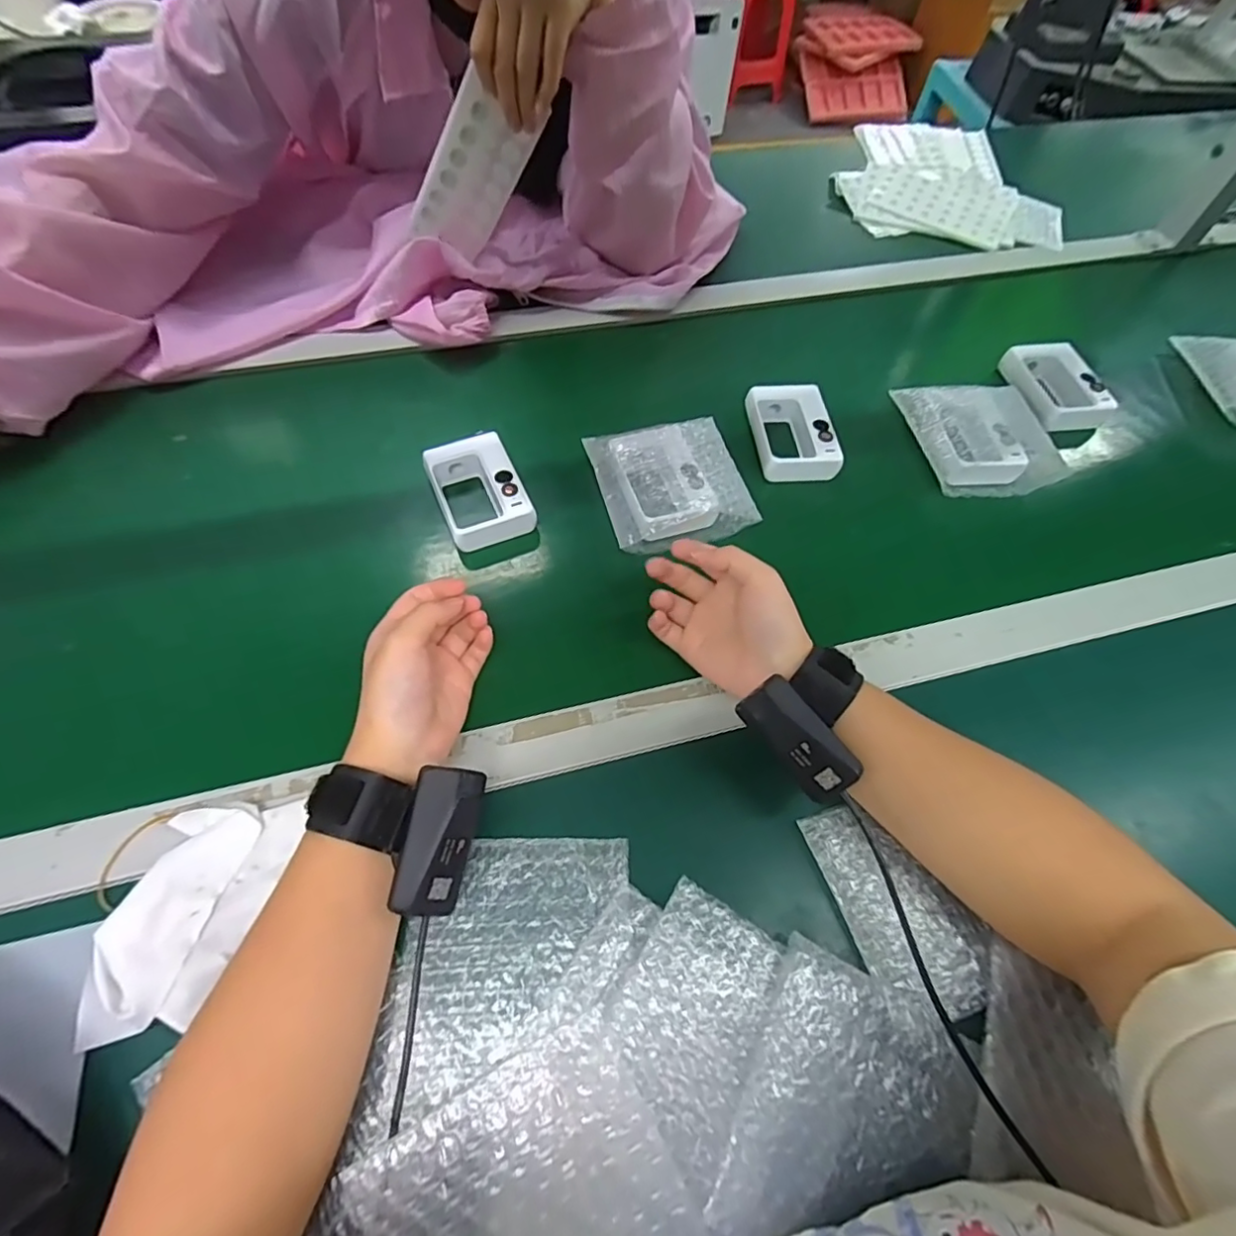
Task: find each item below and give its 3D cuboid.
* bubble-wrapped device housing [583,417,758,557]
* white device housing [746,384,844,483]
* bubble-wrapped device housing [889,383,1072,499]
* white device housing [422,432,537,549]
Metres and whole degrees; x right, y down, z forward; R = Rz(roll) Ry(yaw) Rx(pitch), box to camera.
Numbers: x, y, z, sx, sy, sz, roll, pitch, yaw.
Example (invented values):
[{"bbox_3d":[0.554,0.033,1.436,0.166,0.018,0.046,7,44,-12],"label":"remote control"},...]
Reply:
[{"bbox_3d":[0.042,-0.112,0.479,0.113,0.037,0.112,-12,61,-9],"label":"bubble-wrapped device housing"},{"bbox_3d":[0.155,-0.166,0.516,0.064,0.026,0.097,-5,60,-5],"label":"white device housing"},{"bbox_3d":[0.324,-0.164,0.523,0.115,0.039,0.117,-3,60,-4],"label":"bubble-wrapped device housing"},{"bbox_3d":[-0.113,-0.103,0.472,0.066,0.029,0.101,-21,63,-14],"label":"white device housing"}]

